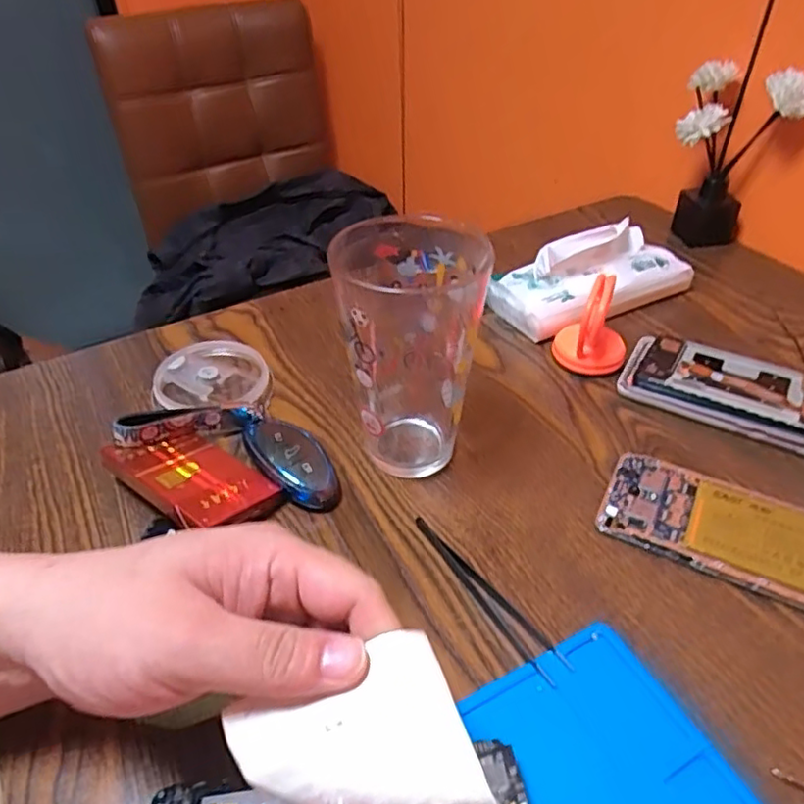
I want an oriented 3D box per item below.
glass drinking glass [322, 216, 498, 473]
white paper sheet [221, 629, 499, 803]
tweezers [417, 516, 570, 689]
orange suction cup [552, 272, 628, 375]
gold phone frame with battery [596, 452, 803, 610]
[{"bbox_3d":[0.006,-0.029,0.384,0.080,0.143,0.087,5,41,6],"label":"glass drinking glass"},{"bbox_3d":[-0.017,0.117,0.209,0.074,0.032,0.056,-12,42,-13],"label":"white paper sheet"},{"bbox_3d":[0.046,0.101,0.339,0.017,0.007,0.112,-22,45,-24],"label":"tweezers"},{"bbox_3d":[0.144,-0.057,0.477,0.051,0.064,0.048,0,40,0],"label":"orange suction cup"},{"bbox_3d":[0.191,0.073,0.364,0.141,0.009,0.070,20,45,23],"label":"gold phone frame with battery"}]

